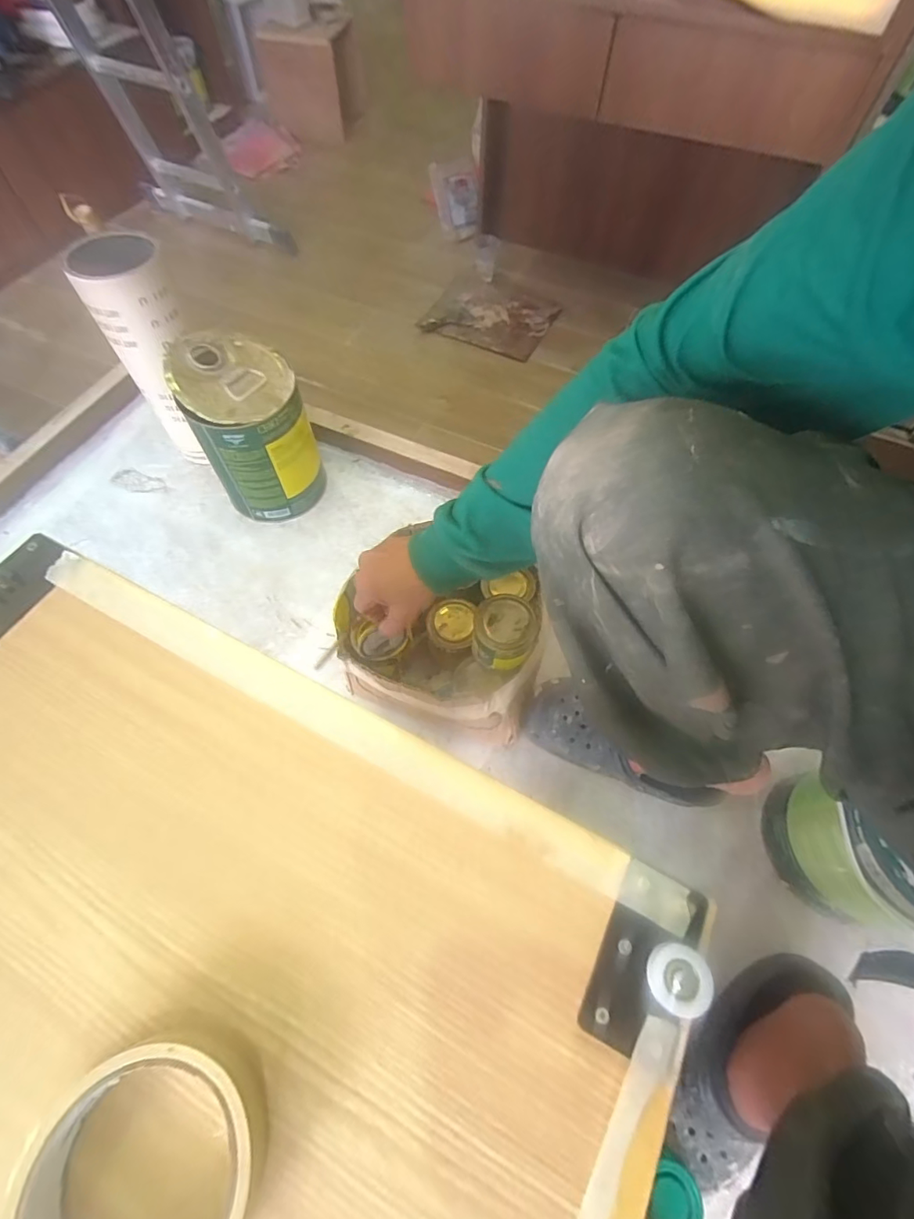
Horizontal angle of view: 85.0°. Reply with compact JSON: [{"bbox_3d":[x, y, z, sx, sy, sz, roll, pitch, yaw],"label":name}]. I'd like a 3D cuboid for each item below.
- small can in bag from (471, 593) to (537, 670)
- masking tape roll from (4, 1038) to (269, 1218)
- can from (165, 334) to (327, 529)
[{"bbox_3d":[0.054,0.028,0.588,0.068,0.074,0.072,4,62,1],"label":"small can in bag"},{"bbox_3d":[-0.129,0.235,0.206,0.088,0.030,0.085,1,63,-1],"label":"masking tape roll"},{"bbox_3d":[-0.301,-0.260,0.747,0.143,0.242,0.153,1,63,-1],"label":"can"}]

